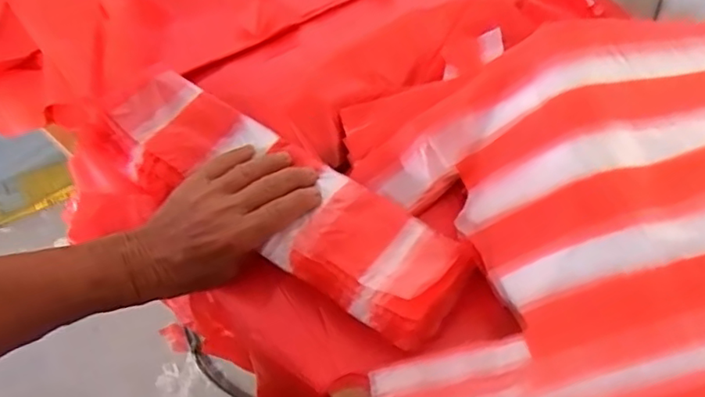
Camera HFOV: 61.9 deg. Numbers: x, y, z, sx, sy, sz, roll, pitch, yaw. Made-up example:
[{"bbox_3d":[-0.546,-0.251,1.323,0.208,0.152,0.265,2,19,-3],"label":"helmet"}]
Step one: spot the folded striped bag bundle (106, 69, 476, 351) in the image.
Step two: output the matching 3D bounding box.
[{"bbox_3d":[-0.046,-0.004,0.443,0.289,0.031,0.091,35,61,13],"label":"folded striped bag bundle"}]

